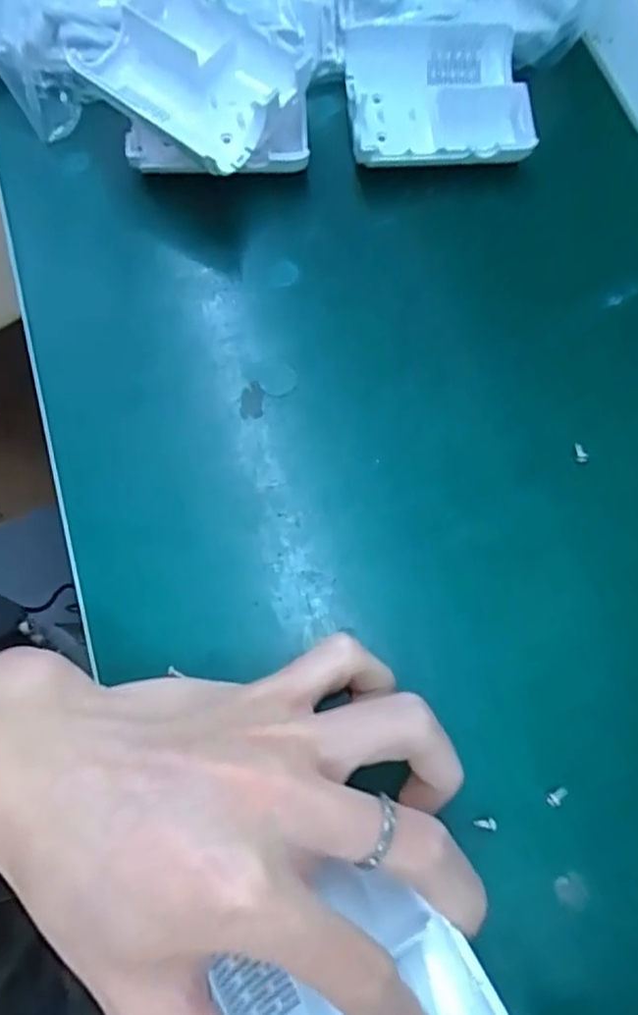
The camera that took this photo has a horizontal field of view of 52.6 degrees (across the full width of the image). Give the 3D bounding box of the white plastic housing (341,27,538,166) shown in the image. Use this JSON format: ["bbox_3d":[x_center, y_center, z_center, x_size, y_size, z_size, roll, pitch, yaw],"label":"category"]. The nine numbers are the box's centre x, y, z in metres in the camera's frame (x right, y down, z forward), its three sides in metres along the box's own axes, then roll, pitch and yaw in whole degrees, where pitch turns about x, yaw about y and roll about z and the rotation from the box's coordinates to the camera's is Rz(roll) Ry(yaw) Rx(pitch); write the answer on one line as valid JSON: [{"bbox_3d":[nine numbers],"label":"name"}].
[{"bbox_3d":[0.054,-0.193,0.303,0.079,0.017,0.080,-5,72,-2],"label":"white plastic housing"}]

